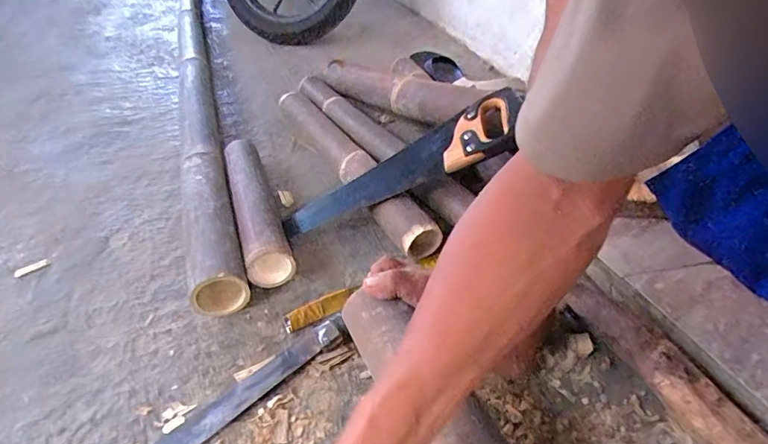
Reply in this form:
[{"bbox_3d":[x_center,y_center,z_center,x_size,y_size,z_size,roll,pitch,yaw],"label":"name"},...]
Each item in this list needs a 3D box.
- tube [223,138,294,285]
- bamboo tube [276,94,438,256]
[{"bbox_3d":[-0.213,-0.024,0.774,0.066,0.077,0.345,-15,42,-14],"label":"tube"},{"bbox_3d":[-0.071,-0.119,0.860,0.074,0.063,0.530,-23,45,-21],"label":"bamboo tube"}]

